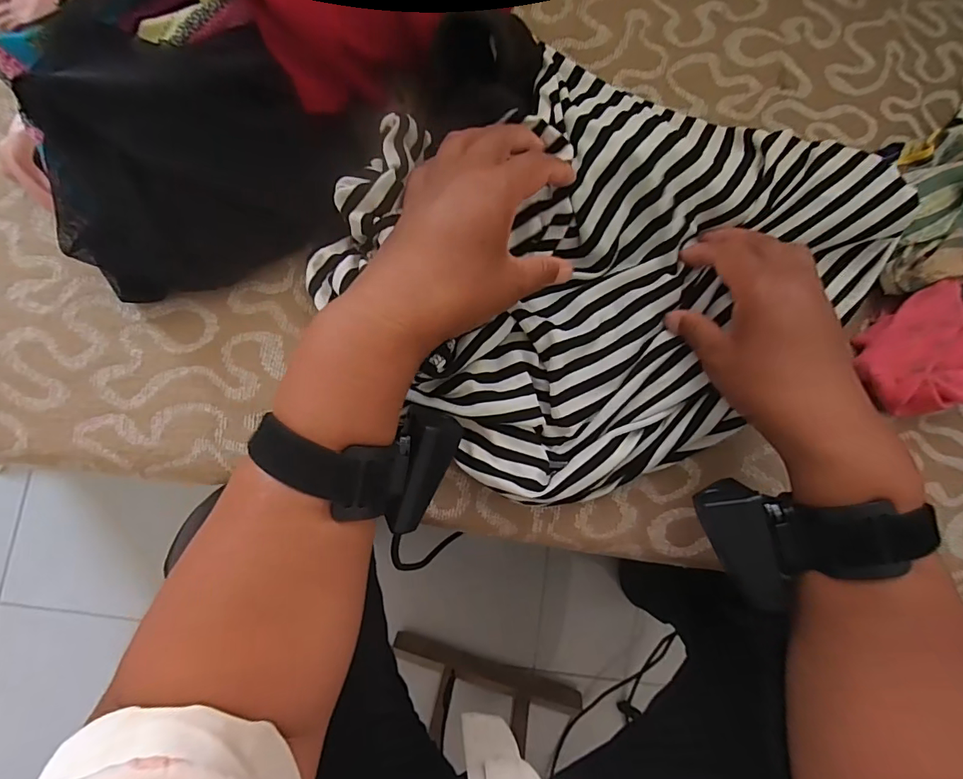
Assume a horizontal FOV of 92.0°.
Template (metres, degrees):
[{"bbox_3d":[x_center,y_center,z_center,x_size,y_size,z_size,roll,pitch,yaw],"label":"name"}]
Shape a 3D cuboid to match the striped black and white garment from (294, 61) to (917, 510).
[{"bbox_3d":[0.093,-0.094,0.318,0.336,0.055,0.282,-41,88,-7],"label":"striped black and white garment"}]

